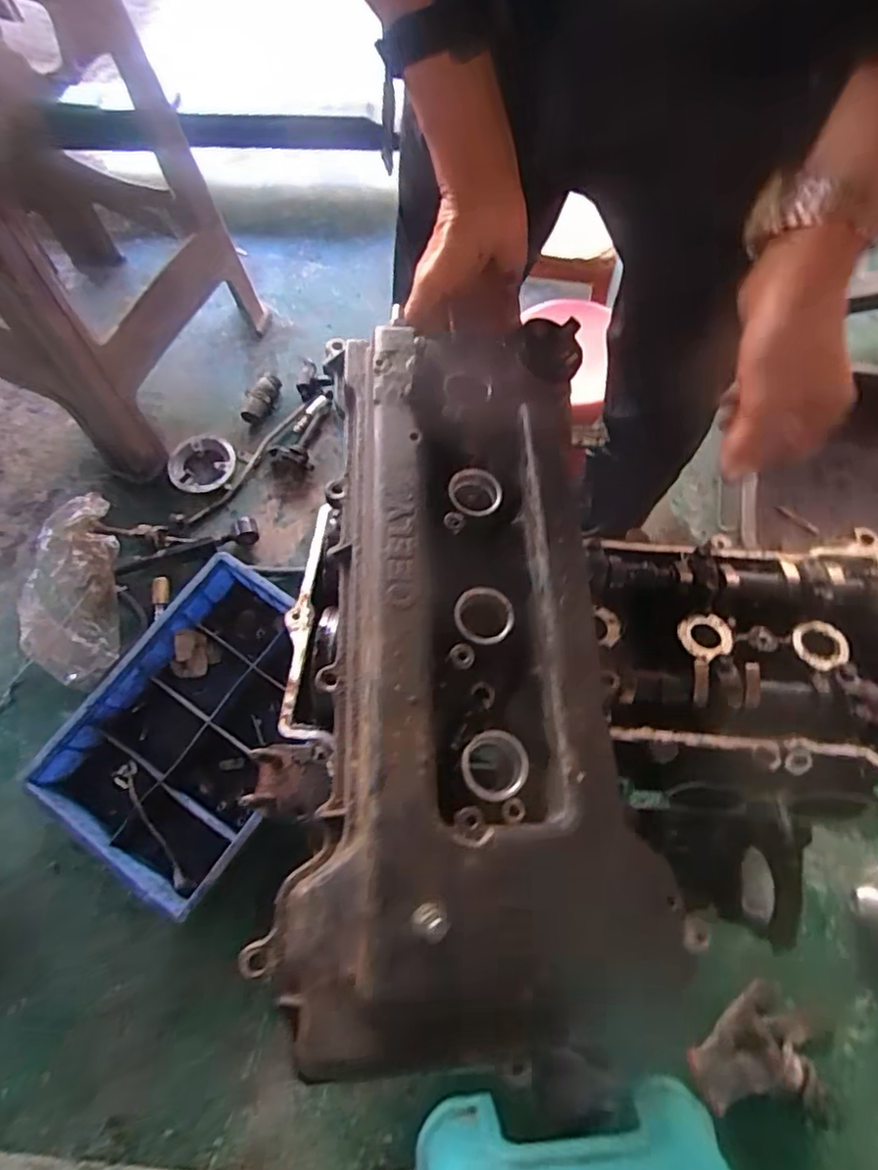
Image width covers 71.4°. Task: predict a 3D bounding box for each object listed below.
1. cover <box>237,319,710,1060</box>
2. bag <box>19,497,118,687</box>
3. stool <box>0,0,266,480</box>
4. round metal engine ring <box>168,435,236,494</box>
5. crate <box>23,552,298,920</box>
[{"bbox_3d":[0.015,0.017,0.369,0.192,0.066,0.436,-1,64,2],"label":"cover"},{"bbox_3d":[-0.611,-0.002,1.009,0.148,0.076,0.340,-11,70,-2],"label":"bag"},{"bbox_3d":[-0.668,-0.594,0.962,0.501,0.565,0.476,22,72,9],"label":"stool"},{"bbox_3d":[-0.442,-0.230,1.139,0.116,0.027,0.122,-1,70,2],"label":"round metal engine ring"},{"bbox_3d":[-0.341,0.208,0.924,0.300,0.116,0.424,32,74,12],"label":"crate"}]

